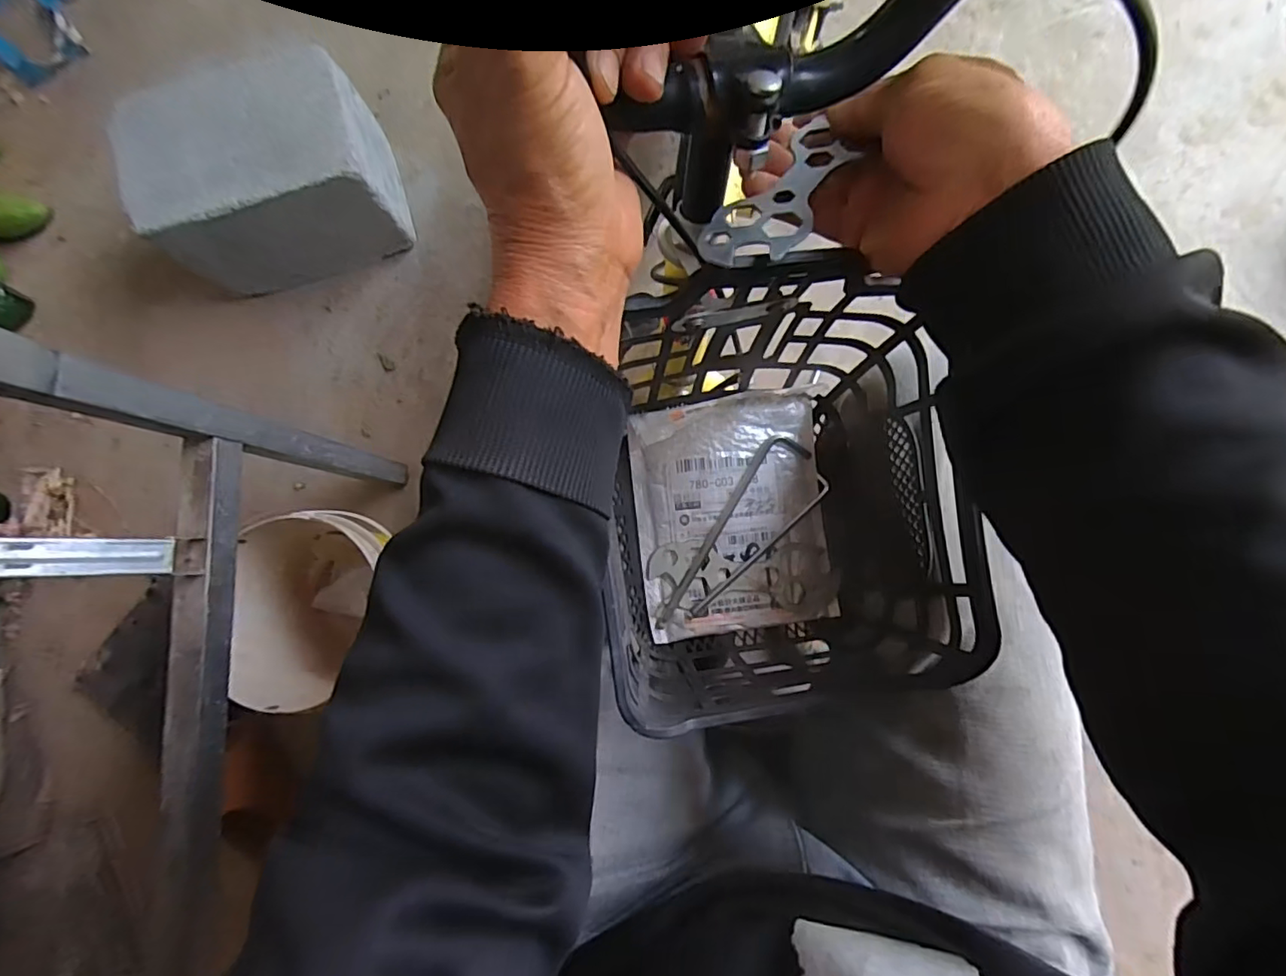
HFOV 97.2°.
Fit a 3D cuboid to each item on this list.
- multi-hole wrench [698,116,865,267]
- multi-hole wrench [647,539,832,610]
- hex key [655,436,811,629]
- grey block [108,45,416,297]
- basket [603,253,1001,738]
[{"bbox_3d":[0.067,-0.134,0.256,0.040,0.005,0.106,29,69,27],"label":"multi-hole wrench"},{"bbox_3d":[0.066,0.058,0.378,0.121,0.004,0.043,1,81,-5],"label":"multi-hole wrench"},{"bbox_3d":[0.055,0.028,0.378,0.027,0.007,0.153,38,85,6],"label":"hex key"},{"bbox_3d":[-0.479,-0.393,0.752,0.272,0.205,0.158,-19,82,-1],"label":"grey block"},{"bbox_3d":[0.074,0.010,0.321,0.175,0.140,0.197,-5,82,1],"label":"basket"}]

